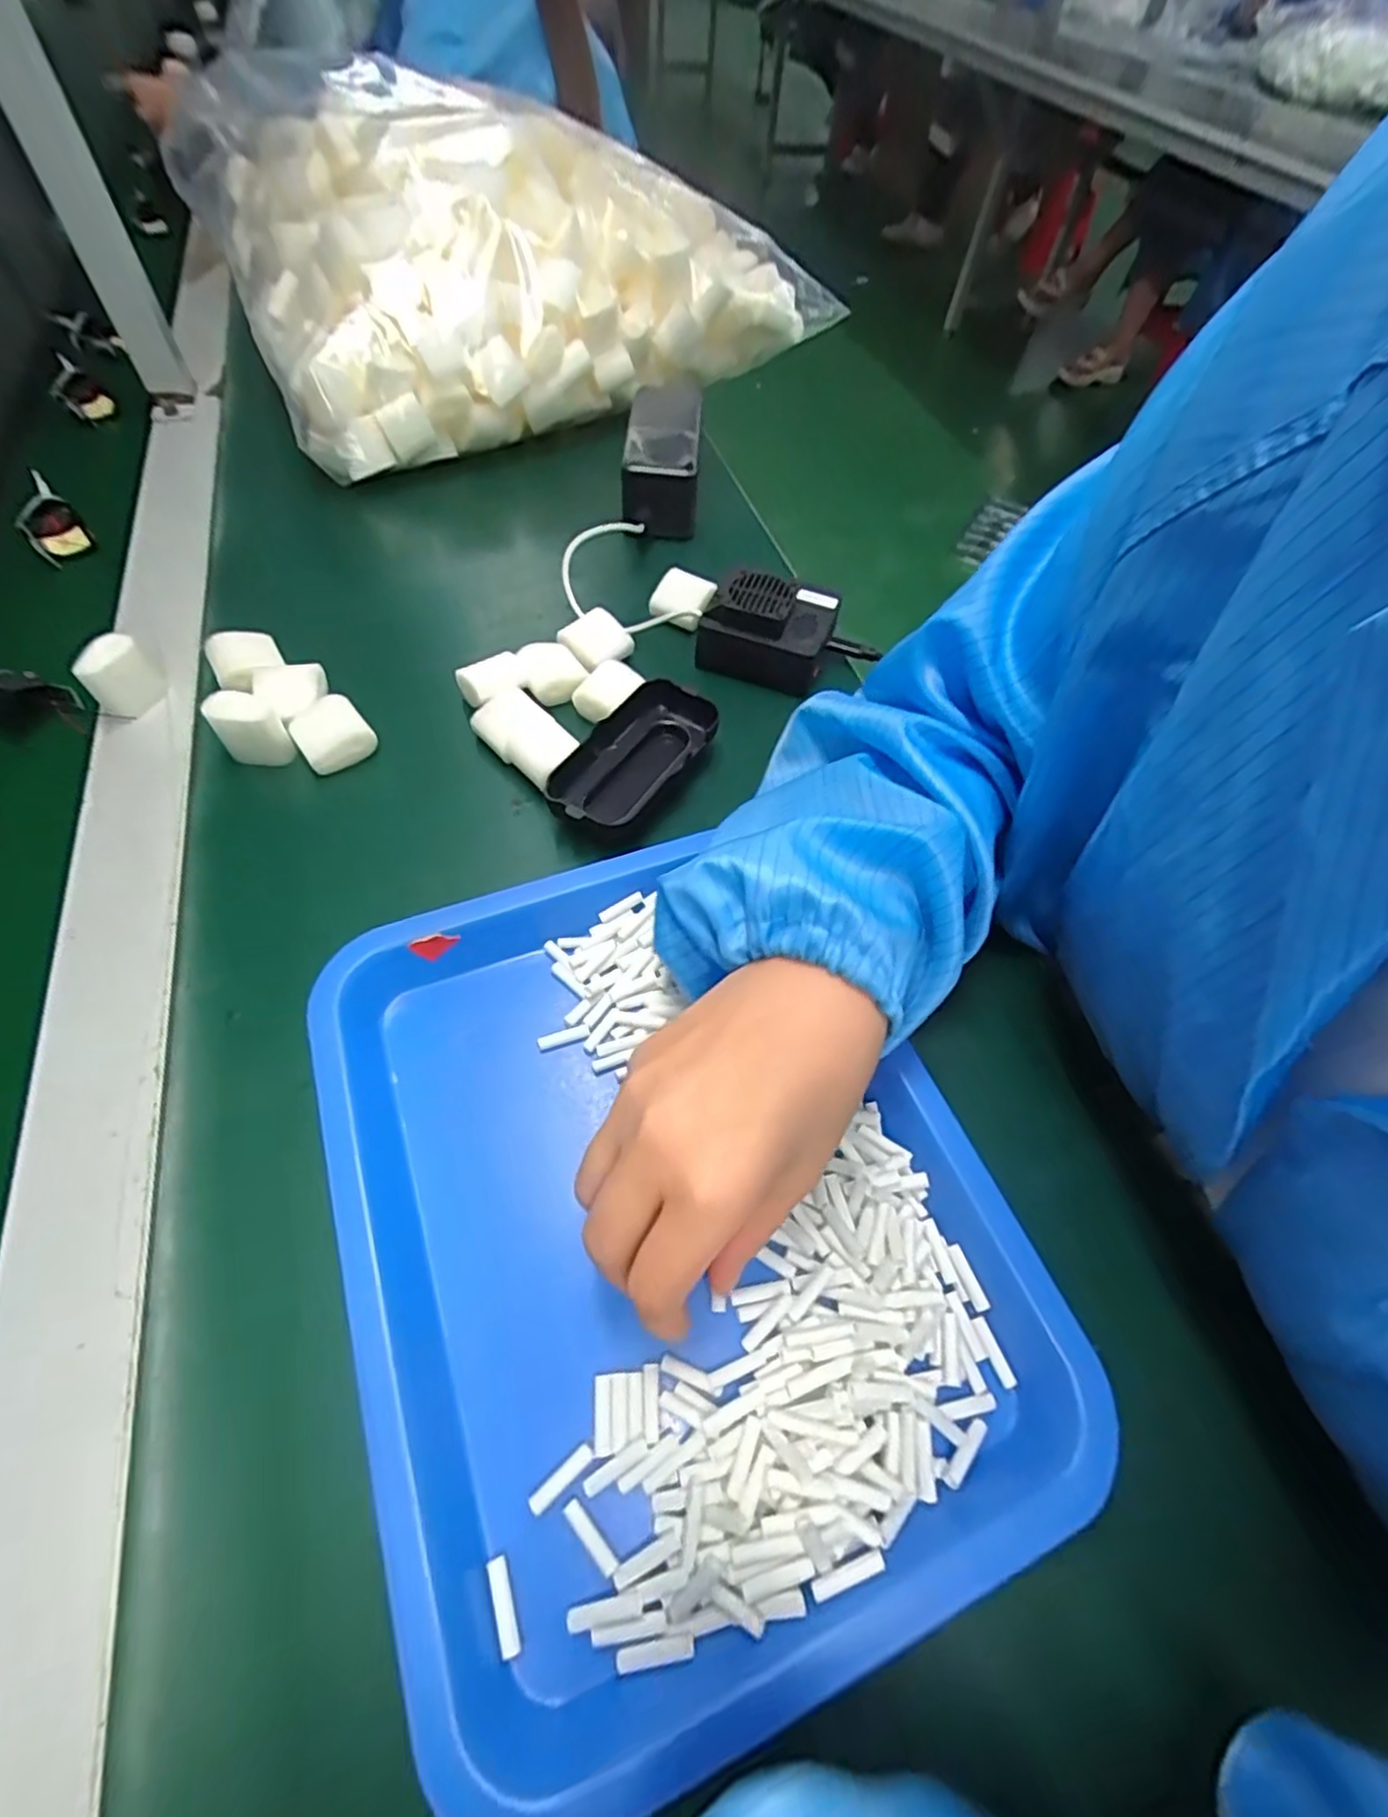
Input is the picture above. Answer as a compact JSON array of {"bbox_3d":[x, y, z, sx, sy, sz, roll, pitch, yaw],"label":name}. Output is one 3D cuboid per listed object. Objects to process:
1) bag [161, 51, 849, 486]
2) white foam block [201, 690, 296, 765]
[{"bbox_3d":[-0.145,-0.526,0.577,0.415,0.164,0.278,-23,62,-18],"label":"bag"},{"bbox_3d":[-0.238,-0.095,0.377,0.028,0.034,0.031,-36,67,-24],"label":"white foam block"}]

